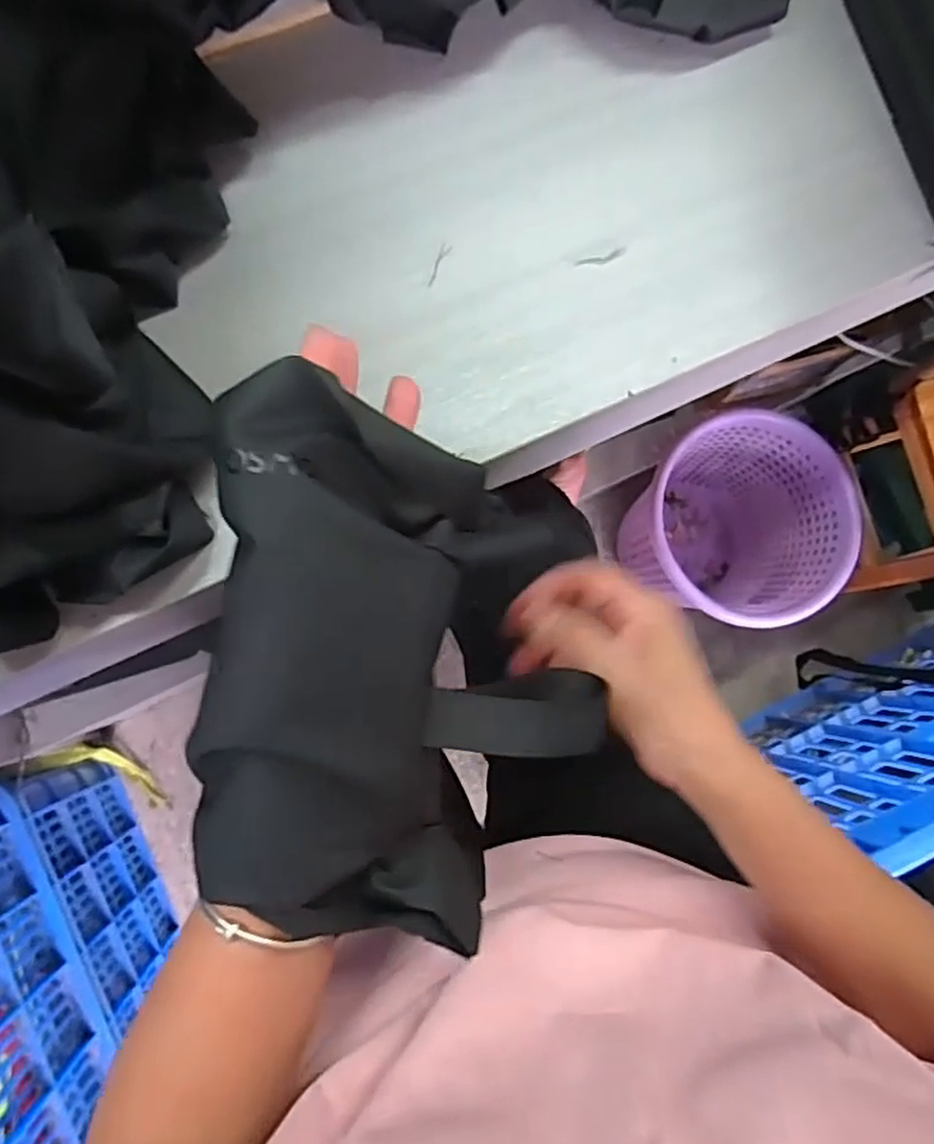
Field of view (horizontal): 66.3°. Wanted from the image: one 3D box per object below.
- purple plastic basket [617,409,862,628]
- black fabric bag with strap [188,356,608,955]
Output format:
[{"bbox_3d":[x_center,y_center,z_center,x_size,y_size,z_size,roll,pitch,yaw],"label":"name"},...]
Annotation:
[{"bbox_3d":[0.359,-0.060,1.054,0.263,0.290,0.272,3,84,-6],"label":"purple plastic basket"},{"bbox_3d":[-0.022,0.046,0.283,0.155,0.086,0.198,9,83,-6],"label":"black fabric bag with strap"}]

